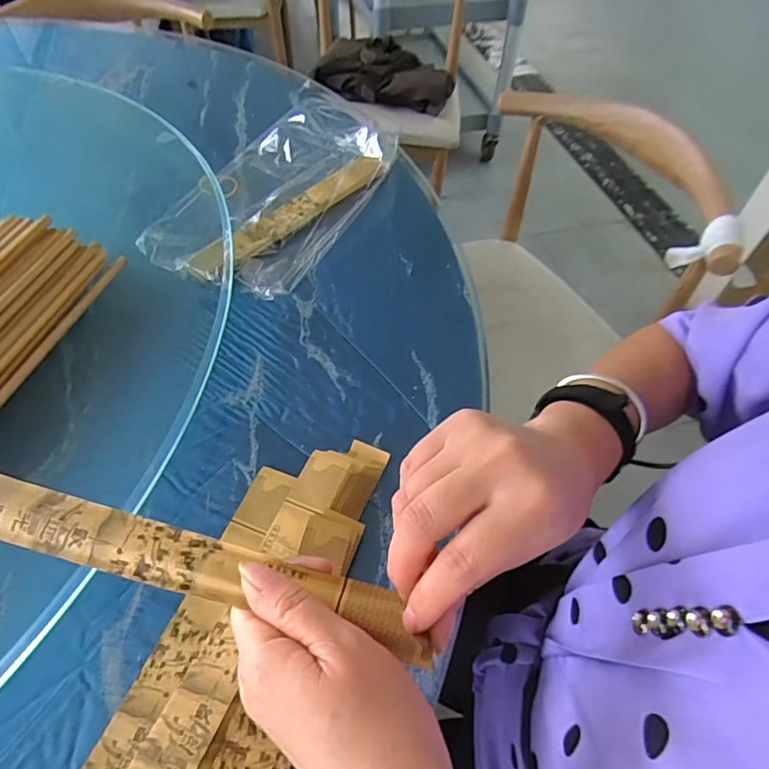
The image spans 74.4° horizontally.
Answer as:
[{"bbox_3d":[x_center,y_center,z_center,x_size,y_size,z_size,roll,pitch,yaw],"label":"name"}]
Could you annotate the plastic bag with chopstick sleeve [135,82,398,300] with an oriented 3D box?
[{"bbox_3d":[-0.115,-0.214,0.546,0.186,0.051,0.297,20,56,13],"label":"plastic bag with chopstick sleeve"}]

